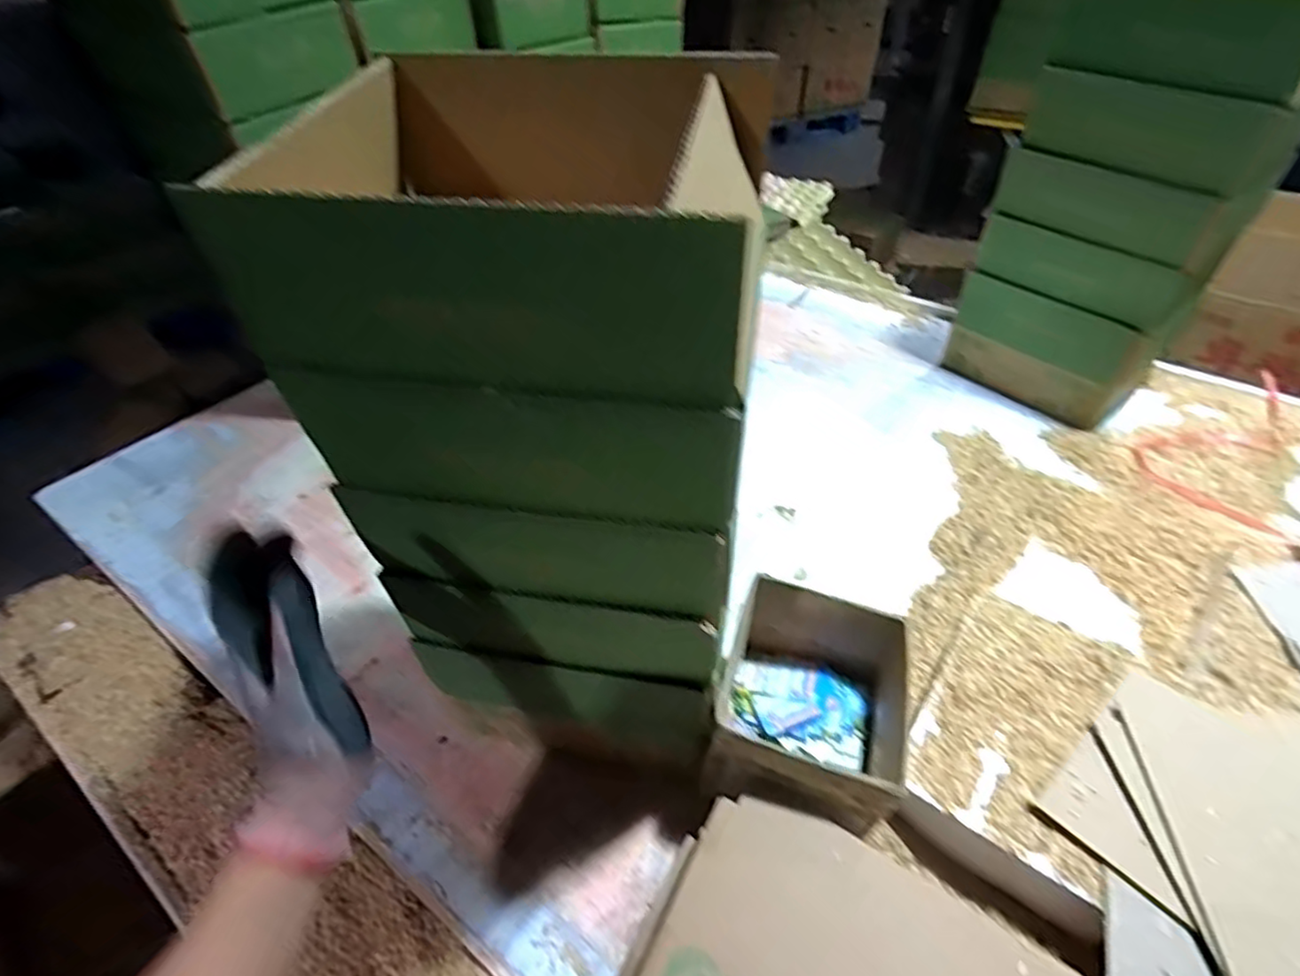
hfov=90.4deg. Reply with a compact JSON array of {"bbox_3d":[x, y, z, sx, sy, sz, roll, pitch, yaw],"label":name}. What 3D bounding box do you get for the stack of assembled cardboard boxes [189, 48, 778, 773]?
[{"bbox_3d":[-0.058,0.003,0.489,0.251,0.513,0.209,10,45,12],"label":"stack of assembled cardboard boxes"}]

